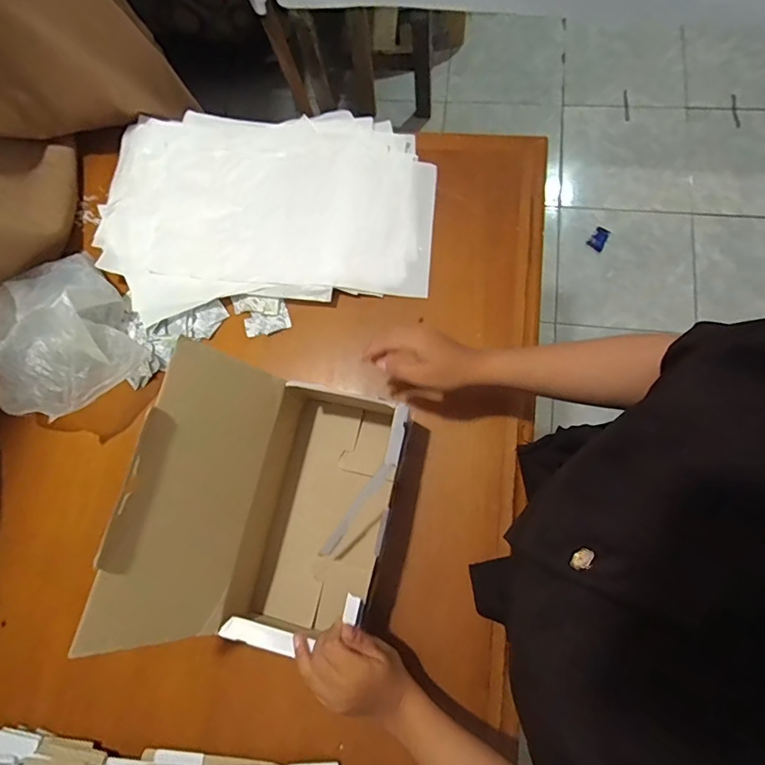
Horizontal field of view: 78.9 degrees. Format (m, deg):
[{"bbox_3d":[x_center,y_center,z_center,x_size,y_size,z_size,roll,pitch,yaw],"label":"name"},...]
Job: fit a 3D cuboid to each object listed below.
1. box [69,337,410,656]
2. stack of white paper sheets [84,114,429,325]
[{"bbox_3d":[-0.113,0.138,0.509,0.210,0.259,0.270,14,78,3],"label":"box"},{"bbox_3d":[-0.171,-0.267,0.692,0.476,0.017,0.321,-6,77,-1],"label":"stack of white paper sheets"}]

